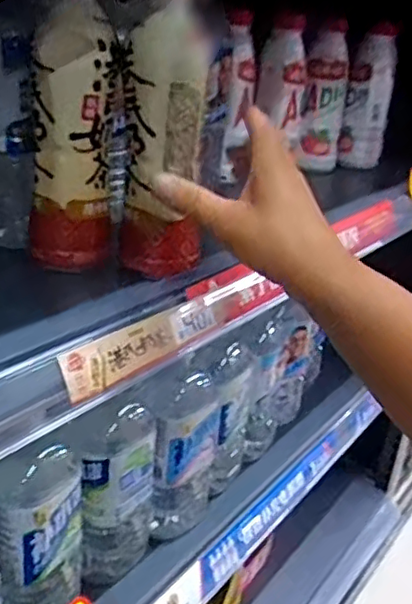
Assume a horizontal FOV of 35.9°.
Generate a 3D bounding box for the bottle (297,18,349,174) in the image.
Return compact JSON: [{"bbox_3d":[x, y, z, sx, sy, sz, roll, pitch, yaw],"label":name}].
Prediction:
[{"bbox_3d":[0.160,-0.272,0.851,0.059,0.182,0.064,10,25,8],"label":"bottle"}]

